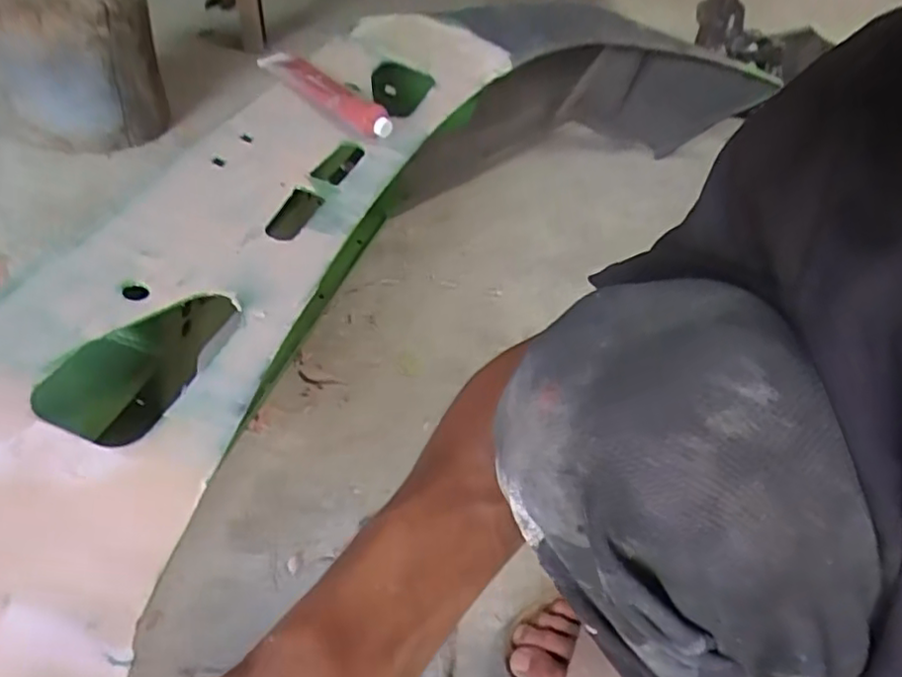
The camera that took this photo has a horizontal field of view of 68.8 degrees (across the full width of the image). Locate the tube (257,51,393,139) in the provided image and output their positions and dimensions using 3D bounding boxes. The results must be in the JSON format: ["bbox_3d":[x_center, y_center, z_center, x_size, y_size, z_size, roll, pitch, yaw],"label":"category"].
[{"bbox_3d":[-0.131,-0.255,0.676,0.169,0.042,0.038,33,46,27],"label":"tube"}]

